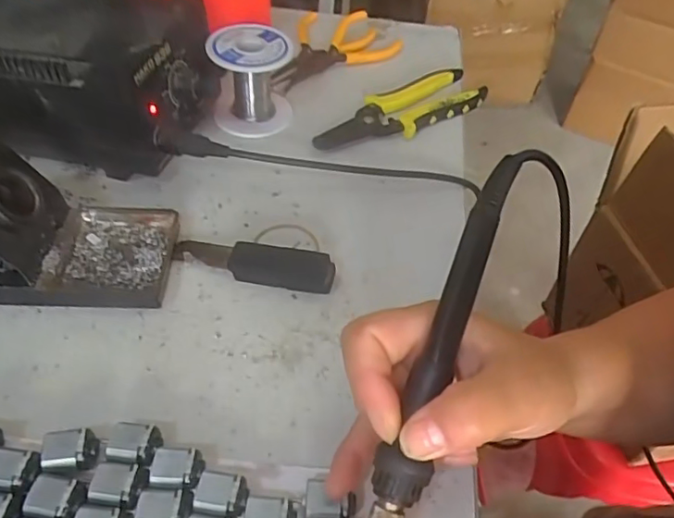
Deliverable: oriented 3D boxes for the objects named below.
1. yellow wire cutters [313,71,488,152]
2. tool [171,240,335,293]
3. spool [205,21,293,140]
[{"bbox_3d":[0.054,-0.121,0.476,0.164,0.023,0.052,-27,56,-24],"label":"yellow wire cutters"},{"bbox_3d":[-0.053,0.000,0.355,0.103,0.022,0.020,16,49,7],"label":"tool"},{"bbox_3d":[-0.068,-0.143,0.453,0.061,0.069,0.061,3,48,-4],"label":"spool"}]

